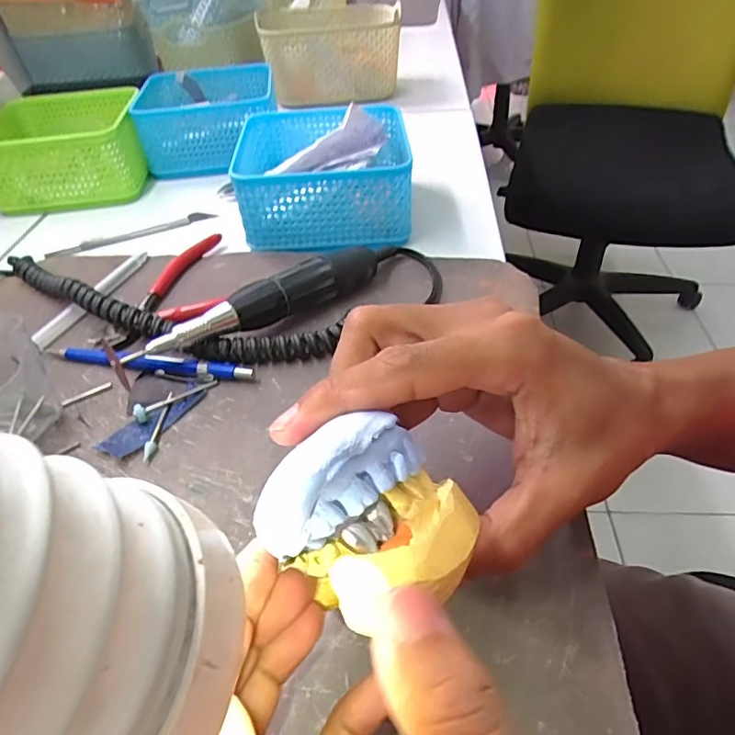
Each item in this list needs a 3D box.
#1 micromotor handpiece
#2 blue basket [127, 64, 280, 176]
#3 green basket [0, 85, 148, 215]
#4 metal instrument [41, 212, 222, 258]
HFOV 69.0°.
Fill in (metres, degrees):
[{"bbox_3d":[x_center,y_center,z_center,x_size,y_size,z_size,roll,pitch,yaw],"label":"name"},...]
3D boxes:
[{"bbox_3d":[-0.061,-0.040,0.331,0.159,0.028,0.023,-28,49,-22],"label":"micromotor handpiece"},{"bbox_3d":[-0.158,-0.250,0.536,0.126,0.059,0.125,-7,43,-4],"label":"blue basket"},{"bbox_3d":[-0.277,-0.209,0.501,0.126,0.057,0.123,-9,43,-6],"label":"green basket"},{"bbox_3d":[-0.191,-0.110,0.439,0.132,0.011,0.012,-23,47,-18],"label":"metal instrument"}]

